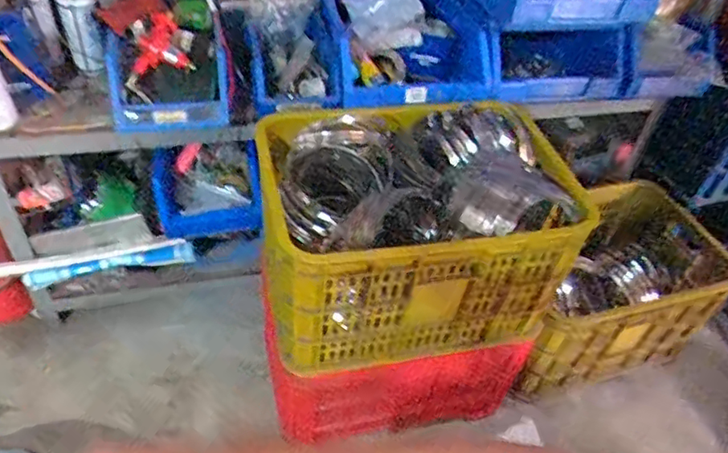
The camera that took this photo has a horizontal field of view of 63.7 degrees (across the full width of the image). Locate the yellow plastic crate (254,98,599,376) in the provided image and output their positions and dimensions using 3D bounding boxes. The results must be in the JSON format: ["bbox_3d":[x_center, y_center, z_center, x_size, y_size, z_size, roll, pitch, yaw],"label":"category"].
[{"bbox_3d":[0.090,0.004,1.072,0.522,0.335,0.347,-6,45,-14],"label":"yellow plastic crate"}]

